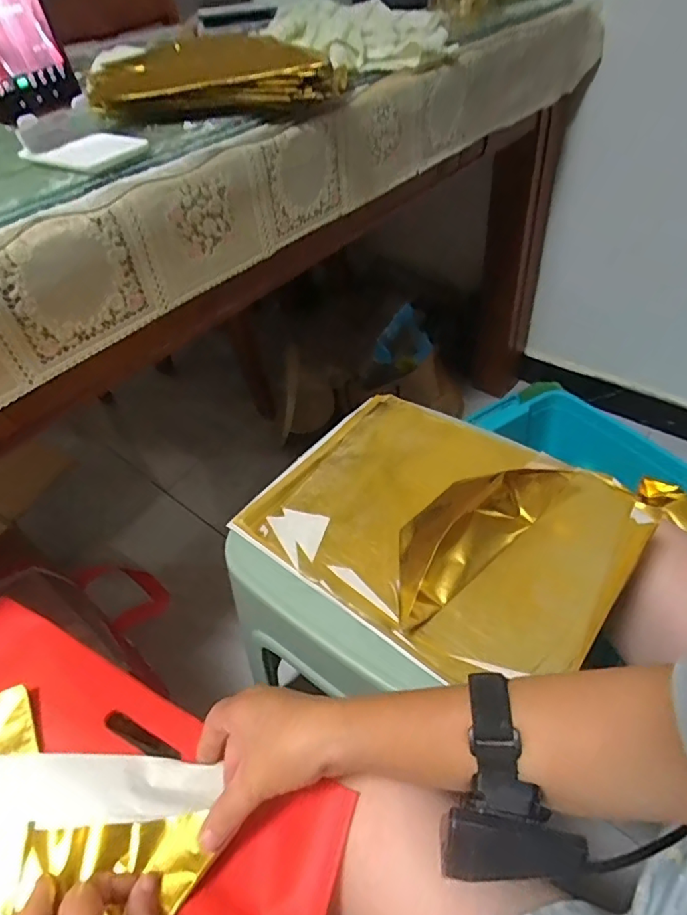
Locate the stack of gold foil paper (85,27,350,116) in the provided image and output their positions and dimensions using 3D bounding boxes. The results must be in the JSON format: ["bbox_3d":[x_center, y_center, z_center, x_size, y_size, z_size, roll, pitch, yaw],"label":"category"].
[{"bbox_3d":[-0.134,-0.373,0.514,0.255,0.051,0.106,0,47,7],"label":"stack of gold foil paper"}]

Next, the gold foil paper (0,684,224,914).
[{"bbox_3d":[-0.192,0.261,0.338,0.191,0.036,0.163,10,49,16],"label":"gold foil paper"}]

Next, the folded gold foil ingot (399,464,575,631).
[{"bbox_3d":[0.102,0.054,0.455,0.187,0.054,0.074,-33,51,-23],"label":"folded gold foil ingot"}]

